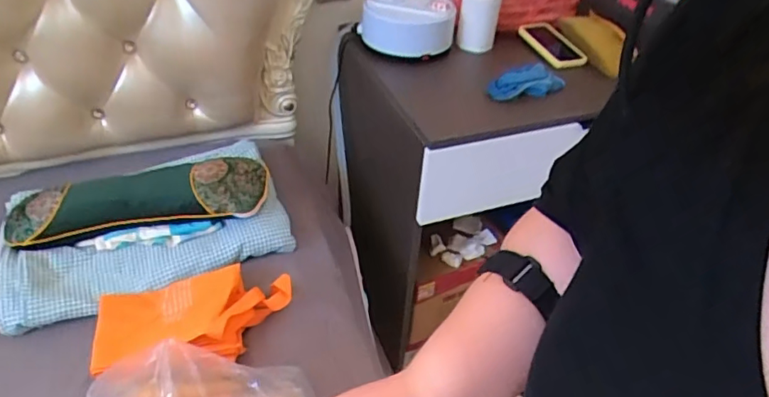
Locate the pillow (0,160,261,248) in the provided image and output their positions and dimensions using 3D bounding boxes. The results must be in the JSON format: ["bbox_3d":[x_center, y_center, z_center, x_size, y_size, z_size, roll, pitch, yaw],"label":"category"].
[{"bbox_3d":[-0.427,0.004,0.952,0.425,0.095,0.143,-6,41,-12],"label":"pillow"}]

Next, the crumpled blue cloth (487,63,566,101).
[{"bbox_3d":[0.303,-0.244,1.100,0.180,0.053,0.057,-17,44,-22],"label":"crumpled blue cloth"}]

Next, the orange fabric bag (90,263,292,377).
[{"bbox_3d":[-0.285,0.175,0.830,0.276,0.045,0.152,-9,41,-15],"label":"orange fabric bag"}]

